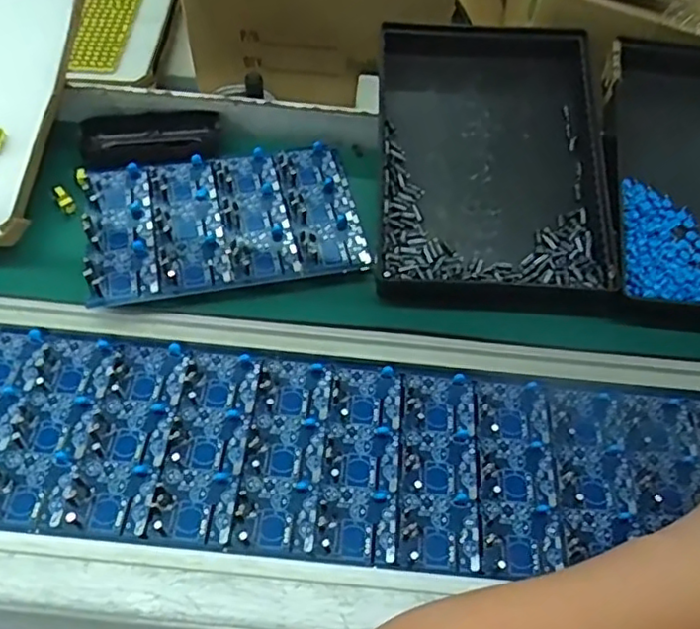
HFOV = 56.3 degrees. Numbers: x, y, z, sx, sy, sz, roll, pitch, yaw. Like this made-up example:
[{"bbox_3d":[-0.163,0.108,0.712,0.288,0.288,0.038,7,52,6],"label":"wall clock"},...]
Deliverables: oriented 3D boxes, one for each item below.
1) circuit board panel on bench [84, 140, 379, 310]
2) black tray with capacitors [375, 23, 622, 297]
[{"bbox_3d":[-0.095,-0.076,0.501,0.202,0.014,0.137,-10,56,-12],"label":"circuit board panel on bench"},{"bbox_3d":[0.112,-0.130,0.528,0.175,0.043,0.254,2,69,-1],"label":"black tray with capacitors"}]

